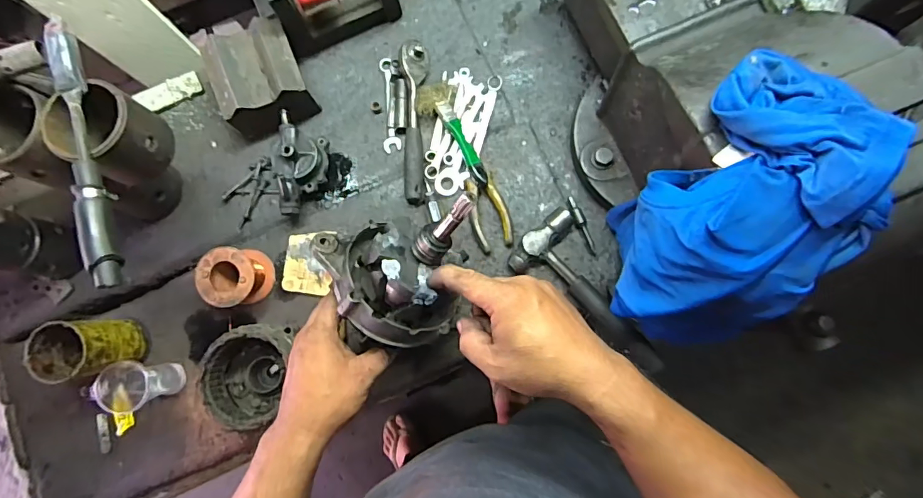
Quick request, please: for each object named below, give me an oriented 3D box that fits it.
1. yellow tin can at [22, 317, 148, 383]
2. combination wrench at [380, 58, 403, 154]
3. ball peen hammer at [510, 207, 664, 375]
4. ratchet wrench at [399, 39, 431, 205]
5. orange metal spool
[{"bbox_3d":[-0.497,0.134,0.609,0.080,0.103,0.073,-12,80,1],"label":"yellow tin can"},{"bbox_3d":[-0.113,-0.221,0.694,0.028,0.014,0.150,-9,80,2],"label":"combination wrench"},{"bbox_3d":[0.188,0.055,0.619,0.243,0.036,0.117,43,85,9],"label":"ball peen hammer"},{"bbox_3d":[-0.073,-0.189,0.675,0.043,0.036,0.245,1,81,4],"label":"ratchet wrench"},{"bbox_3d":[-0.318,0.041,0.640,0.074,0.070,0.079,-1,81,3],"label":"orange metal spool"}]

